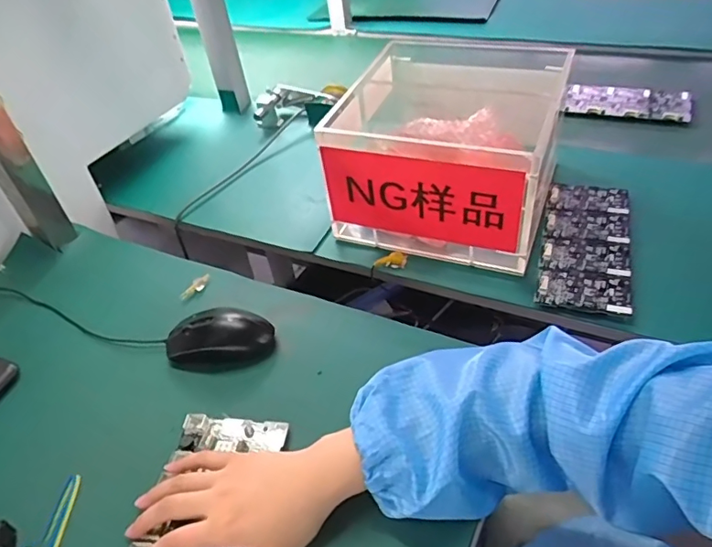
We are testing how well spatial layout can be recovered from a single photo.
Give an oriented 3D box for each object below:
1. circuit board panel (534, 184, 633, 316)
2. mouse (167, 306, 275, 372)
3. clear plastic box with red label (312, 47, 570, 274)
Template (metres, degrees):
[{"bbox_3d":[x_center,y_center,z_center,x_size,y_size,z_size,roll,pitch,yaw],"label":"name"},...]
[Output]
[{"bbox_3d":[0.283,-0.038,0.650,0.099,0.006,0.216,9,50,15],"label":"circuit board panel"},{"bbox_3d":[-0.148,0.070,0.574,0.116,0.030,0.071,-2,43,6],"label":"mouse"},{"bbox_3d":[0.118,-0.180,0.723,0.287,0.163,0.298,12,46,20],"label":"clear plastic box with red label"}]

